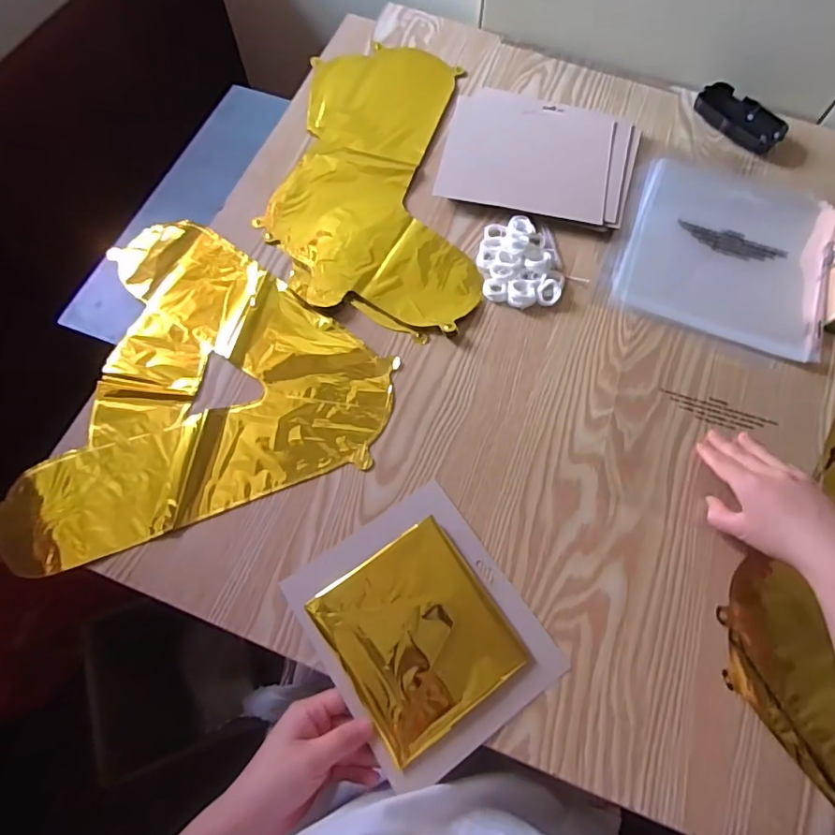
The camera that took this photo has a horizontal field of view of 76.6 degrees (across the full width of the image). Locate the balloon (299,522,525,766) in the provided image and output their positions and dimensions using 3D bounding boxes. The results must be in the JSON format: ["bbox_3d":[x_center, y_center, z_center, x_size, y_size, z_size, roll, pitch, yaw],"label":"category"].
[{"bbox_3d":[0.000,0.178,0.440,0.130,0.008,0.142,-33,73,-12],"label":"balloon"}]

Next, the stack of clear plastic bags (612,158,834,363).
[{"bbox_3d":[0.344,-0.190,0.581,0.209,0.010,0.229,21,70,7],"label":"stack of clear plastic bags"}]

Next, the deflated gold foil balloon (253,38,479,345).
[{"bbox_3d":[-0.056,-0.275,0.608,0.216,0.008,0.402,-3,69,-2],"label":"deflated gold foil balloon"}]

